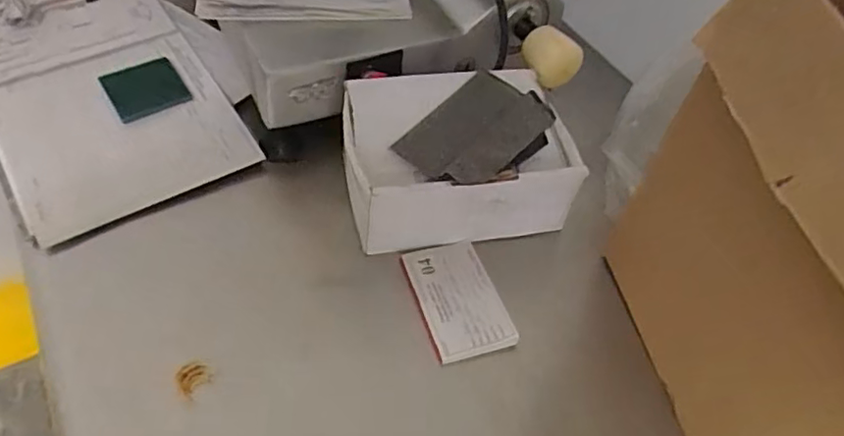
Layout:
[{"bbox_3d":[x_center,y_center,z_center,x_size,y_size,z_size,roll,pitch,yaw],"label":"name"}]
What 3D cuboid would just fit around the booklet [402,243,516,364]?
[{"bbox_3d":[0.031,0.071,0.546,0.070,0.006,0.113,-17,53,-9],"label":"booklet"}]

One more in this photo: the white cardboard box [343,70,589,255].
[{"bbox_3d":[0.030,-0.056,0.598,0.218,0.101,0.145,-5,50,-11],"label":"white cardboard box"}]

